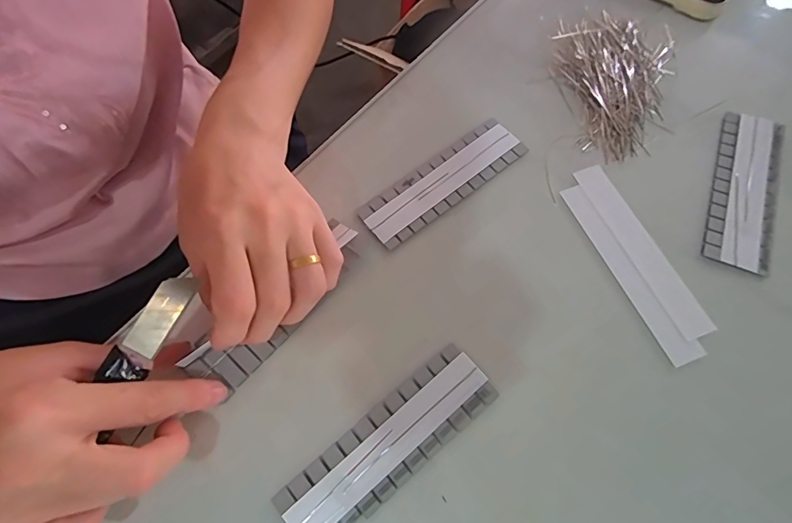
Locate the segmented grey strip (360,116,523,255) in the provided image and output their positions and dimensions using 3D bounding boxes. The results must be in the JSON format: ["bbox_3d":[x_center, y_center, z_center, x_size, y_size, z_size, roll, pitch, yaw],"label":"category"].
[{"bbox_3d":[0.033,-0.056,0.301,0.123,0.004,0.037,-37,69,-14],"label":"segmented grey strip"}]

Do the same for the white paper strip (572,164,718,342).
[{"bbox_3d":[0.152,-0.011,0.277,0.021,0.004,0.123,-21,66,-7],"label":"white paper strip"}]

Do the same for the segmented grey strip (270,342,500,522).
[{"bbox_3d":[-0.003,0.097,0.234,0.123,0.004,0.038,-38,69,-14],"label":"segmented grey strip"}]

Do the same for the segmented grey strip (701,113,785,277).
[{"bbox_3d":[0.231,-0.050,0.291,0.039,0.005,0.123,23,68,13],"label":"segmented grey strip"}]

